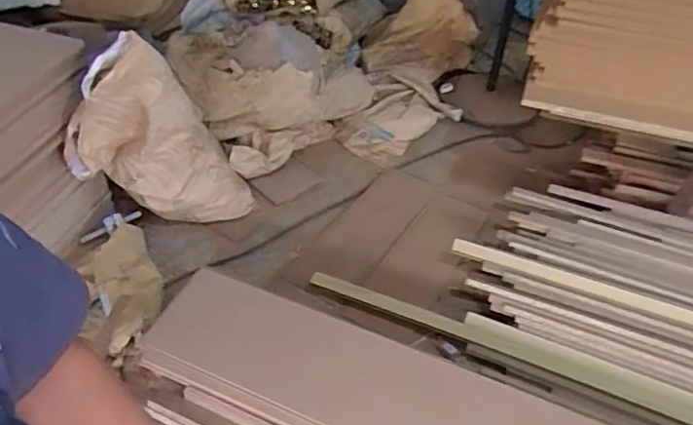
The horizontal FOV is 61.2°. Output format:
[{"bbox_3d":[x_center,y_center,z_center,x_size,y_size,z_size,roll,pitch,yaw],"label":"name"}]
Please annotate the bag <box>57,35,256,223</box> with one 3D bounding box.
[{"bbox_3d":[-0.575,-0.201,1.721,0.357,0.642,0.232,-24,43,5],"label":"bag"}]

